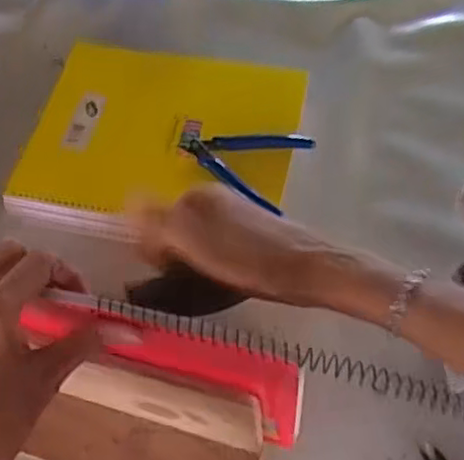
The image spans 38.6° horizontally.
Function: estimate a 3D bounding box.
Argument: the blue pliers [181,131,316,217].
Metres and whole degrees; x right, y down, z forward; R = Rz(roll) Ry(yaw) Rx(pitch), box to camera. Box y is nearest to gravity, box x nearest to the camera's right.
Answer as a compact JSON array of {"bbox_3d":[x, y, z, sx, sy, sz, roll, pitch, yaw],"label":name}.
[{"bbox_3d":[0.008,-0.071,0.605,0.114,0.016,0.090,25,64,17],"label":"blue pliers"}]

